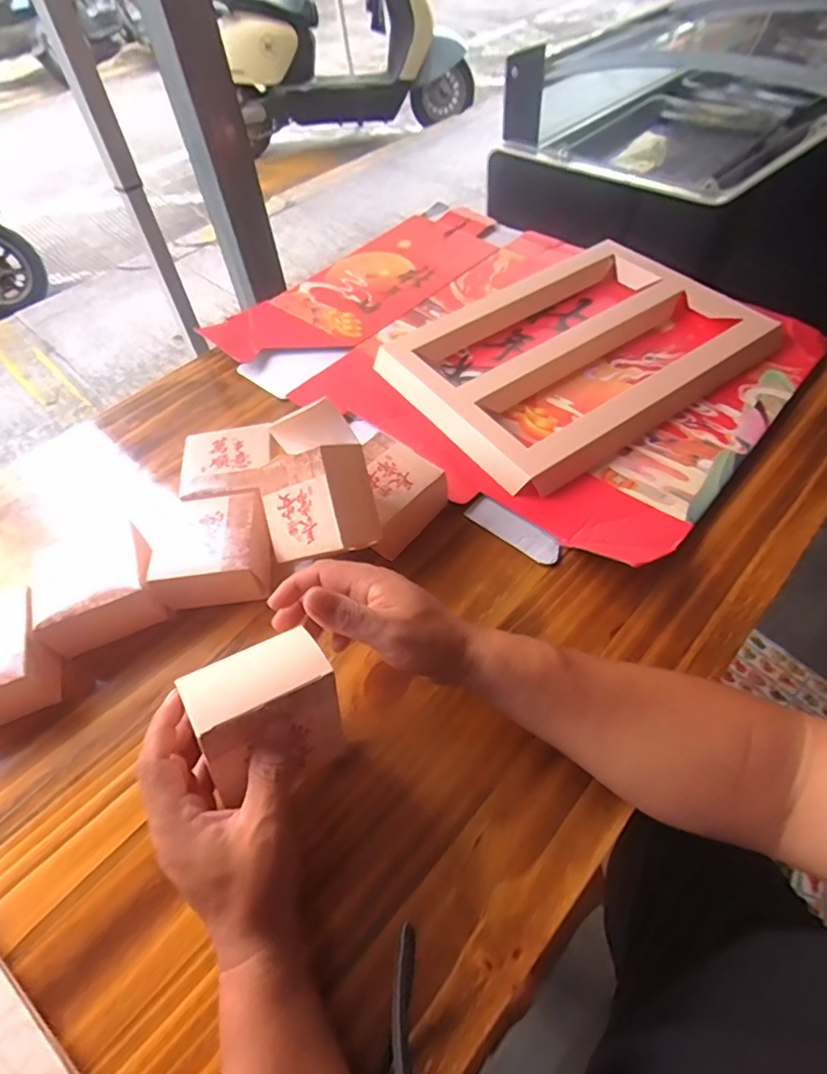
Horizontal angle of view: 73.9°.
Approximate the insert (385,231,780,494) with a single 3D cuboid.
[{"bbox_3d":[0.175,-0.221,0.633,0.381,0.033,0.300,-31,58,-18],"label":"insert"}]

